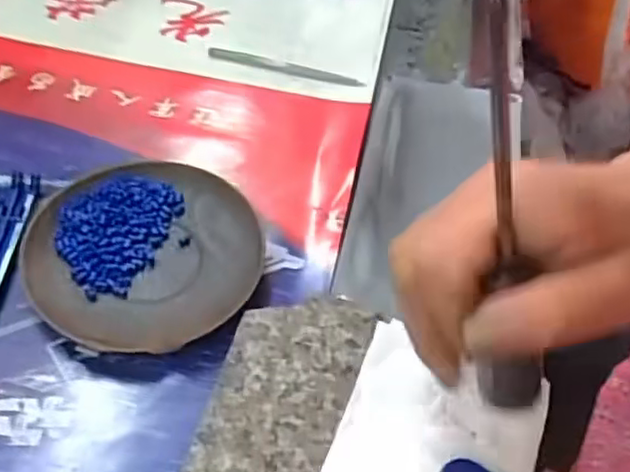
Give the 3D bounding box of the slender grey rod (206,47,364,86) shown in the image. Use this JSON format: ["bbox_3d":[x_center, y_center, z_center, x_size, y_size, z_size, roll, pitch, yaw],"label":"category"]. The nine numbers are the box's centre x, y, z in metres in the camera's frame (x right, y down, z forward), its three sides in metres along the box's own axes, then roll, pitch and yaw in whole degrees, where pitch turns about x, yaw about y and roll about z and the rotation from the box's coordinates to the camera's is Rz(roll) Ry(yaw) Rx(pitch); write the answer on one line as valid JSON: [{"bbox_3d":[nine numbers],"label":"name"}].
[{"bbox_3d":[-0.020,-0.116,0.457,0.106,0.004,0.012,14,50,5],"label":"slender grey rod"}]

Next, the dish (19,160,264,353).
[{"bbox_3d":[-0.086,0.008,0.339,0.112,0.017,0.112,3,50,-4],"label":"dish"}]

